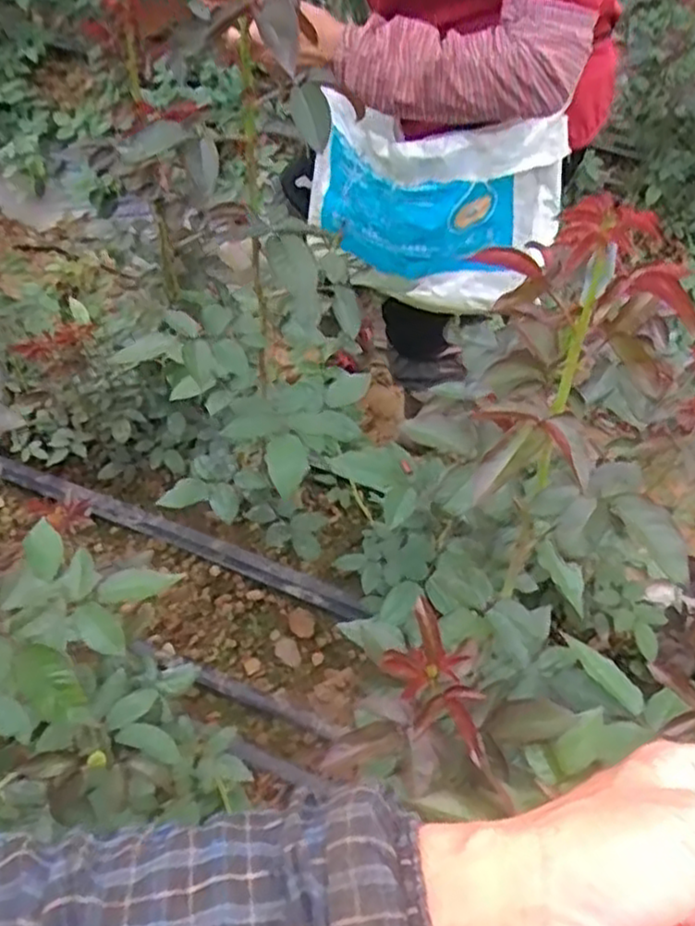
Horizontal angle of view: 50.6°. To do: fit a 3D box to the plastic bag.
[{"bbox_3d":[0.121,-0.387,1.114,0.340,0.322,0.177,1,51,-2],"label":"plastic bag"}]

